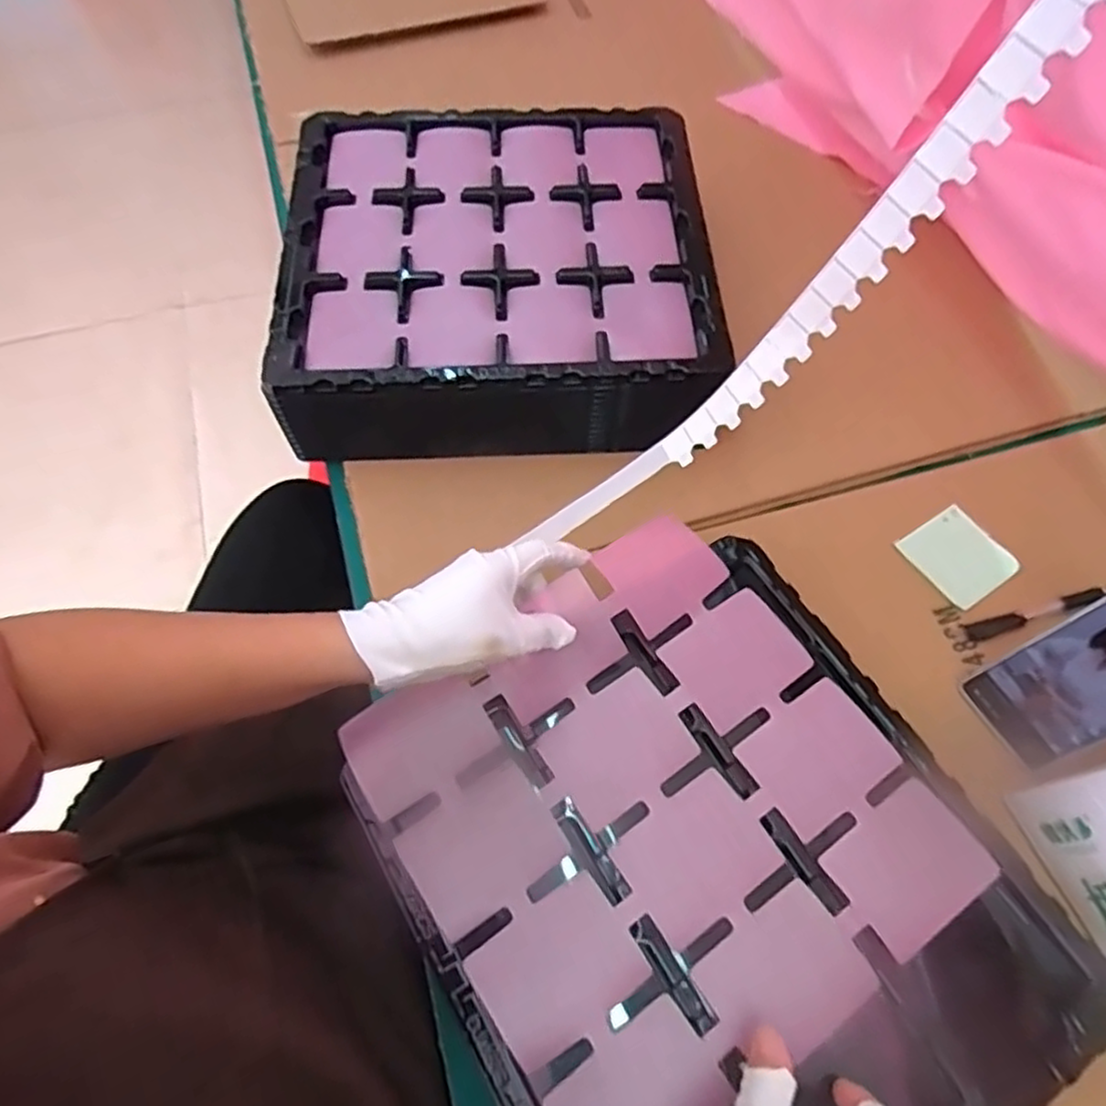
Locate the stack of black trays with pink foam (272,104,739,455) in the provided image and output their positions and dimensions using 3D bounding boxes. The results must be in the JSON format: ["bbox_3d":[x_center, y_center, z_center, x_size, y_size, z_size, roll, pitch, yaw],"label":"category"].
[{"bbox_3d":[-0.050,-0.253,0.677,0.371,0.109,0.350,-4,65,-2],"label":"stack of black trays with pink foam"}]

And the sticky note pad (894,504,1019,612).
[{"bbox_3d":[0.347,0.002,0.612,0.072,0.010,0.076,-31,68,-13],"label":"sticky note pad"}]

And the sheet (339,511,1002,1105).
[{"bbox_3d":[0.066,0.160,0.459,0.297,0.020,0.304,-33,72,-15],"label":"sheet"}]

